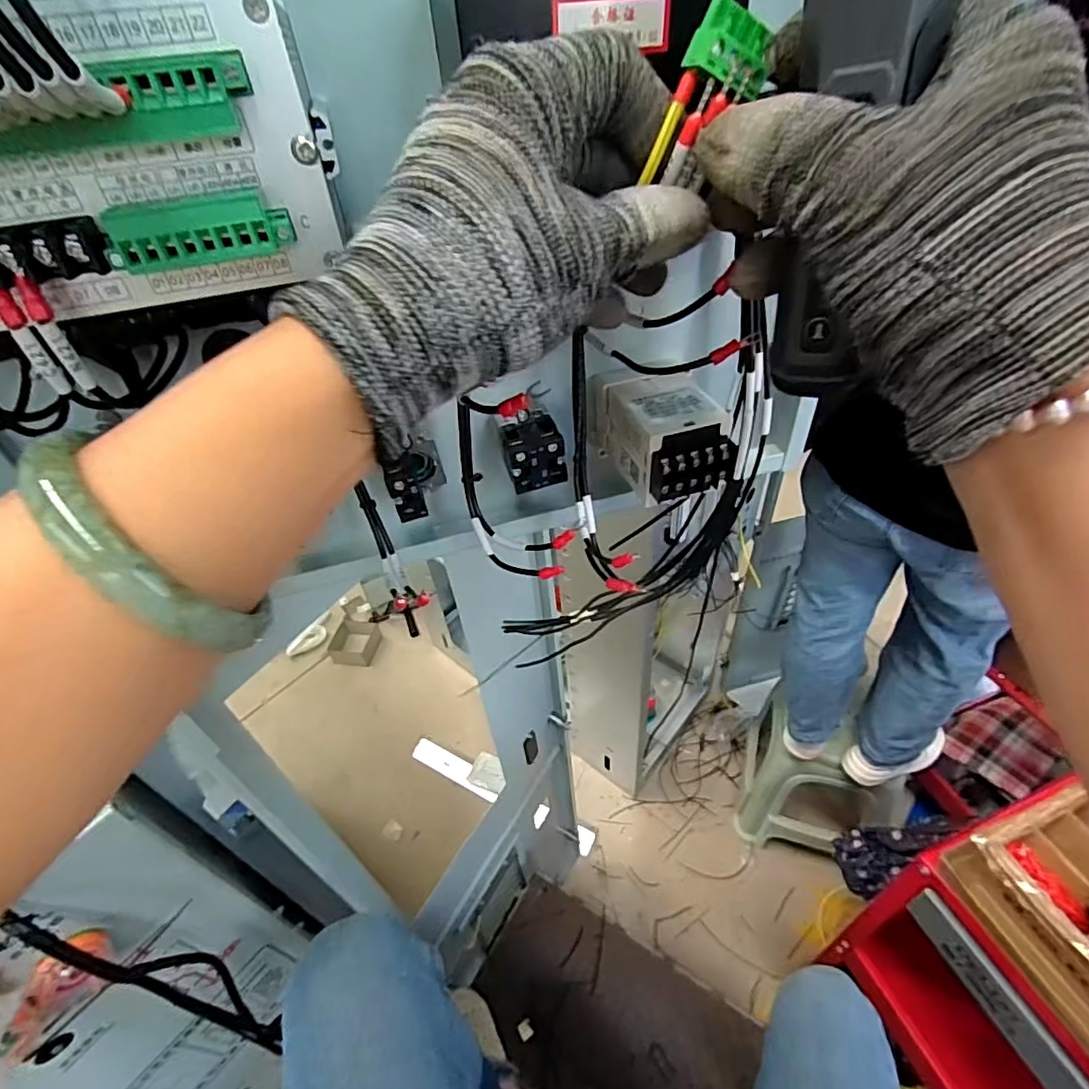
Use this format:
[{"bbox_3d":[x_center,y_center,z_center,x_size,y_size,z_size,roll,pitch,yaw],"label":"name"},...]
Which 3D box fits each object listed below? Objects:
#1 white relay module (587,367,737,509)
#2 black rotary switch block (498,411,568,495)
[{"bbox_3d":[0.065,-0.061,0.311,0.054,0.045,0.078,-14,43,-9],"label":"white relay module"},{"bbox_3d":[-0.007,-0.051,0.310,0.031,0.033,0.025,-16,43,-11],"label":"black rotary switch block"}]

